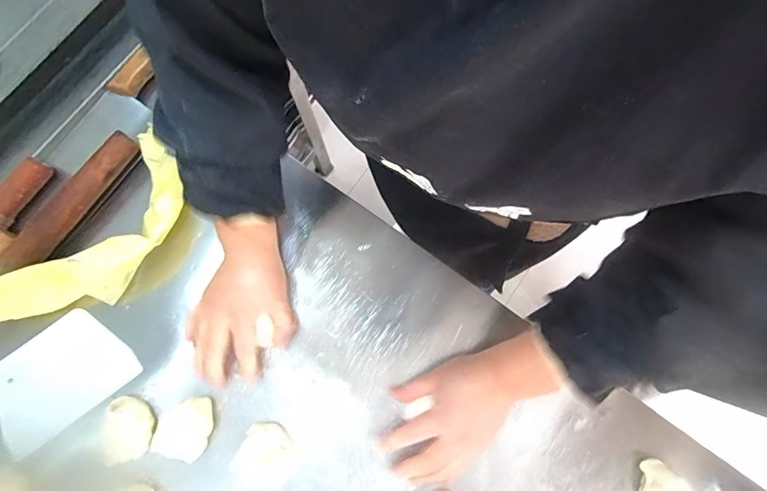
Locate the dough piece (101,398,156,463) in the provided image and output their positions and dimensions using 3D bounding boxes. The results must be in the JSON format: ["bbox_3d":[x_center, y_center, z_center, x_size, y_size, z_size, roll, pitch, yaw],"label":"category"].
[{"bbox_3d":[-0.267,0.192,0.428,0.045,0.018,0.062,-3,78,0],"label":"dough piece"}]

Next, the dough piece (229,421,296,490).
[{"bbox_3d":[-0.122,0.218,0.422,0.058,0.022,0.067,29,80,6],"label":"dough piece"}]

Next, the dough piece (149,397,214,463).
[{"bbox_3d":[-0.206,0.189,0.426,0.052,0.017,0.060,14,79,3],"label":"dough piece"}]

